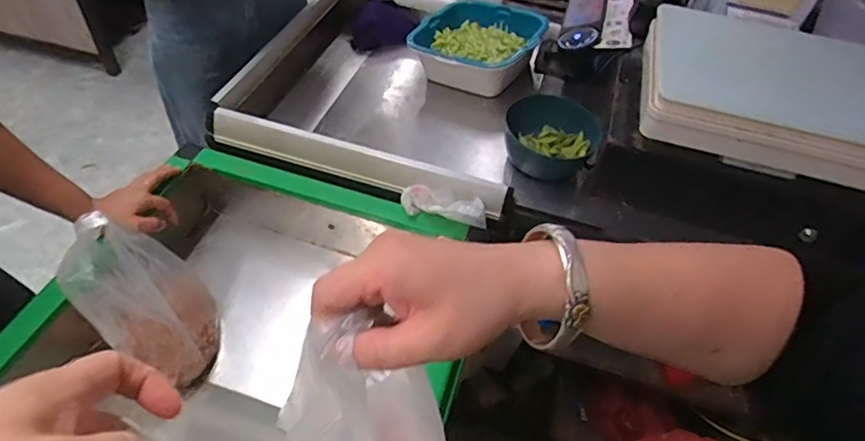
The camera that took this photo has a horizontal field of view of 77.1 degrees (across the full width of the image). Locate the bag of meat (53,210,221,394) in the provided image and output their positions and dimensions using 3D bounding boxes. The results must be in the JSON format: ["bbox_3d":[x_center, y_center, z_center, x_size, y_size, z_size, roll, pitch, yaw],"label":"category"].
[{"bbox_3d":[-0.374,0.099,0.702,0.084,0.256,0.148,-4,46,19],"label":"bag of meat"}]

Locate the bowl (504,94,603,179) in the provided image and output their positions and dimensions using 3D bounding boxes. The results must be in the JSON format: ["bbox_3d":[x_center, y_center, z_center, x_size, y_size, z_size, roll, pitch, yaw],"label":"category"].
[{"bbox_3d":[0.189,-0.127,0.876,0.154,0.065,0.147,3,49,-4],"label":"bowl"}]

